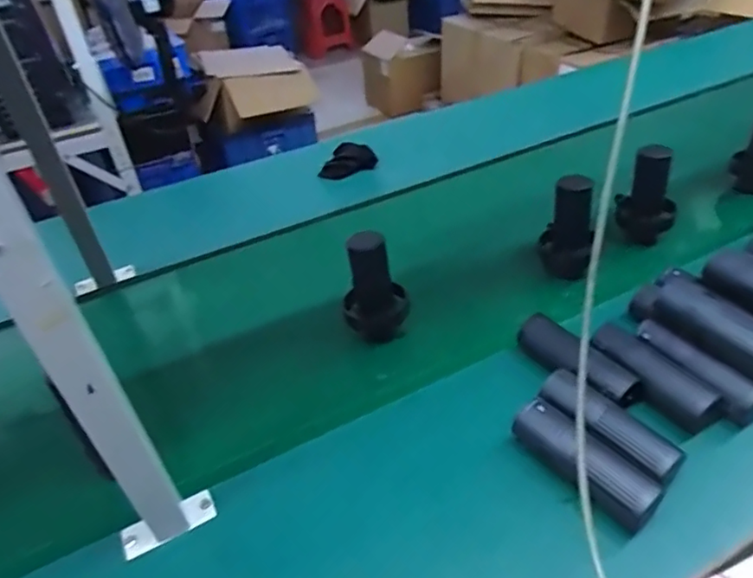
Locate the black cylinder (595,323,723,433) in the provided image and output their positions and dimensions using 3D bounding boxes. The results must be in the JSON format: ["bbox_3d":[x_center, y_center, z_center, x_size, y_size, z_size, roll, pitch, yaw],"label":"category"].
[{"bbox_3d":[0.337,0.107,0.696,0.051,0.051,0.158,-26,43,-24],"label":"black cylinder"}]

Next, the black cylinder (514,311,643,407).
[{"bbox_3d":[0.255,0.094,0.735,0.055,0.049,0.163,-26,43,-24],"label":"black cylinder"}]

